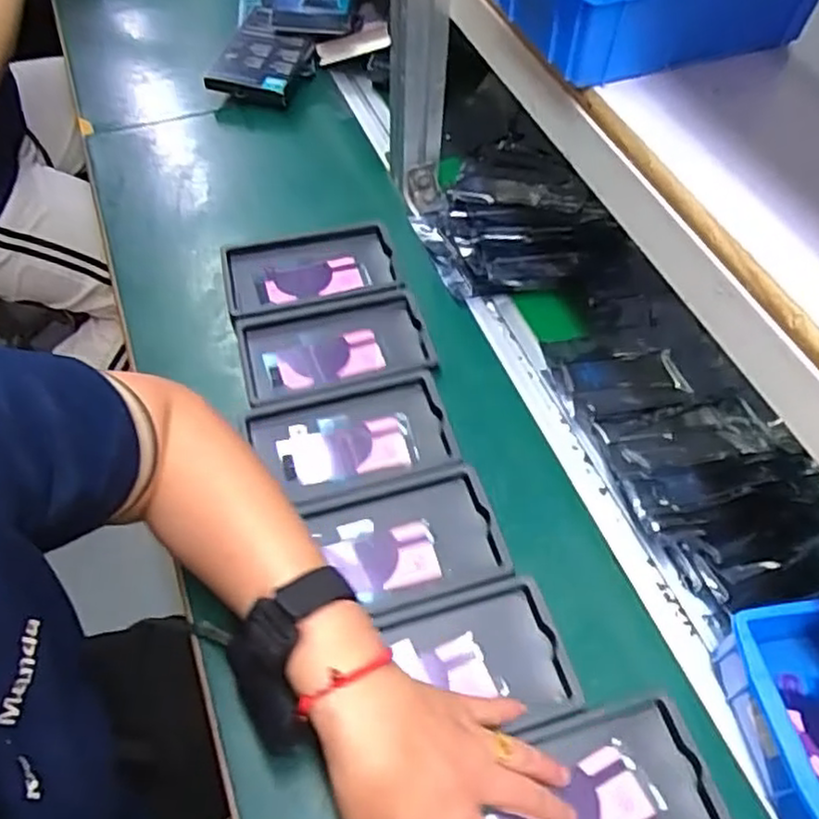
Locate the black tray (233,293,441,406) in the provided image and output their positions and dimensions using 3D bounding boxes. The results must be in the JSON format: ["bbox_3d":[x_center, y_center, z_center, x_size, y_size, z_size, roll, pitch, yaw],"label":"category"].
[{"bbox_3d":[-0.064,-0.053,0.618,0.159,0.017,0.096,-11,56,-11],"label":"black tray"}]

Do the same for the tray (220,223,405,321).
[{"bbox_3d":[-0.093,-0.131,0.668,0.157,0.016,0.097,-10,56,-10],"label":"tray"}]

